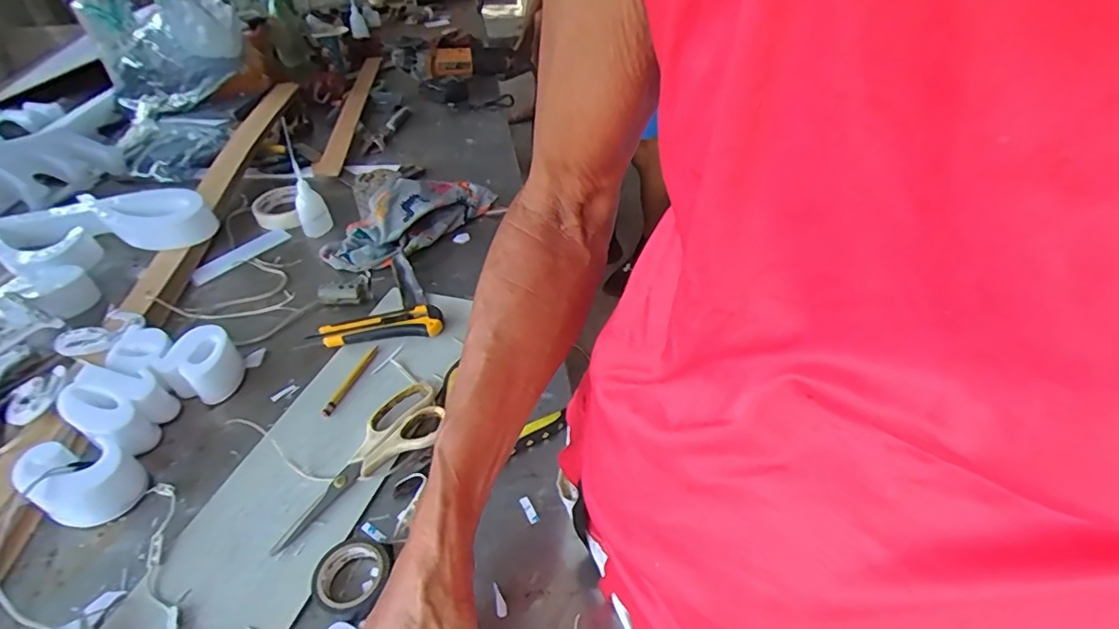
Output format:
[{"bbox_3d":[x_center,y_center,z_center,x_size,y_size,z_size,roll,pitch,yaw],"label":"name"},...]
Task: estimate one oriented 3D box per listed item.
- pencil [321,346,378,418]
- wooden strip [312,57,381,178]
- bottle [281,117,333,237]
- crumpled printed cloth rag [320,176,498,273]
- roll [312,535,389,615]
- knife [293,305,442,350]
[{"bbox_3d":[-0.219,0.069,0.587,0.012,0.008,0.097,10,43,14],"label":"pencil"},{"bbox_3d":[-0.428,-0.432,1.158,0.044,0.015,0.586,-6,41,-4],"label":"wooden strip"},{"bbox_3d":[-0.355,-0.181,0.770,0.042,0.148,0.030,-20,44,-19],"label":"bottle"},{"bbox_3d":[-0.208,-0.140,0.782,0.088,0.070,0.247,31,51,32],"label":"crumpled printed cloth rag"},{"bbox_3d":[-0.160,0.196,0.427,0.061,0.022,0.055,30,51,32],"label":"roll"},{"bbox_3d":[-0.208,0.020,0.628,0.151,0.024,0.039,-10,42,-8],"label":"knife"}]

